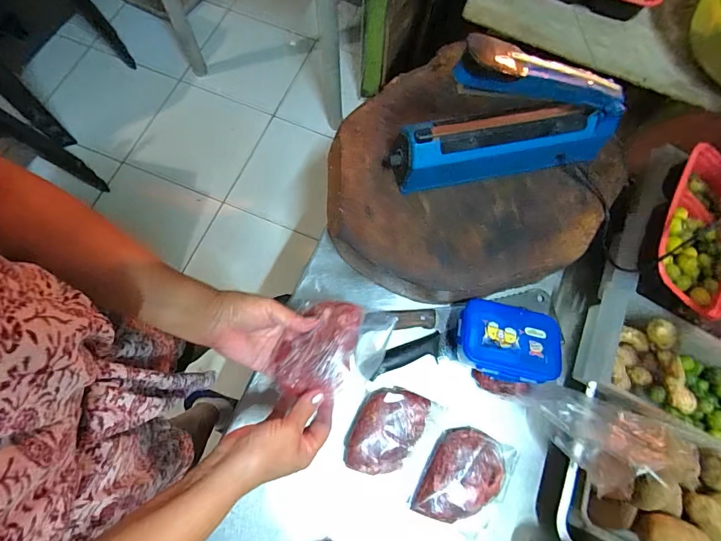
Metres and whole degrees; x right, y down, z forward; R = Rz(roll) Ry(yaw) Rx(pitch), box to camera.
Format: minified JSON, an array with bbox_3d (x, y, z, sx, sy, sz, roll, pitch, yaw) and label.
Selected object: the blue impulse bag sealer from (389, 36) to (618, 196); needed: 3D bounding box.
[{"bbox_3d":[0.196,-0.191,0.487,0.304,0.211,0.062,-9,74,-5],"label":"blue impulse bag sealer"}]

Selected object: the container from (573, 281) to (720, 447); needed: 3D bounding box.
[{"bbox_3d":[0.450,0.156,0.537,0.318,0.076,0.138,29,74,-6],"label":"container"}]

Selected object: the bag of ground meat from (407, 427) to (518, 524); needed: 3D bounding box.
[{"bbox_3d":[0.145,0.287,0.537,0.115,0.028,0.130,28,74,6],"label":"bag of ground meat"}]

